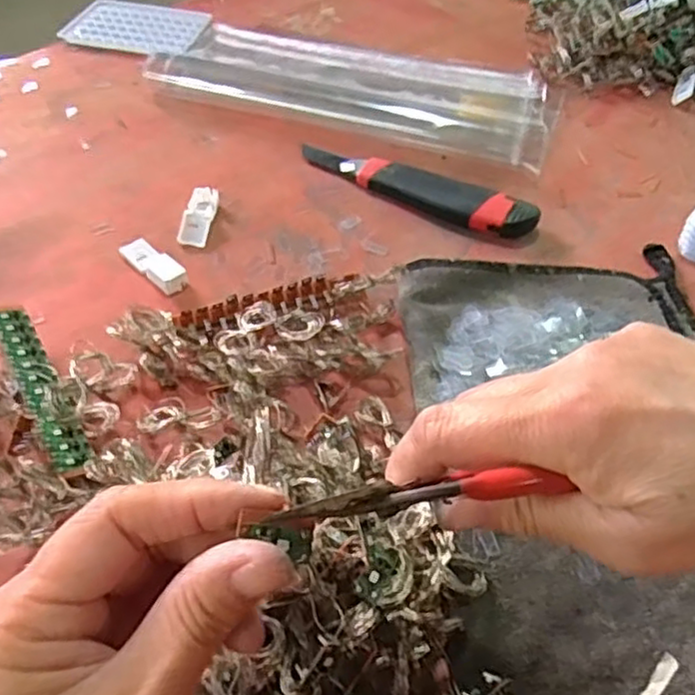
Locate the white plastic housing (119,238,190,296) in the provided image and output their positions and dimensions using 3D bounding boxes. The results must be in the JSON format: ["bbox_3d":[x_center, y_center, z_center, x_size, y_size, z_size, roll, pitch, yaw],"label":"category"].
[{"bbox_3d":[-0.132,-0.057,0.471,0.056,0.011,0.021,38,57,25],"label":"white plastic housing"}]

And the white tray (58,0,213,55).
[{"bbox_3d":[-0.210,-0.321,0.695,0.127,0.012,0.086,12,50,6],"label":"white tray"}]

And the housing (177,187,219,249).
[{"bbox_3d":[-0.109,-0.096,0.506,0.021,0.012,0.056,8,49,2],"label":"housing"}]

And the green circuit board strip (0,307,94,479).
[{"bbox_3d":[-0.169,0.021,0.382,0.020,0.004,0.120,-14,56,-38],"label":"green circuit board strip"}]

